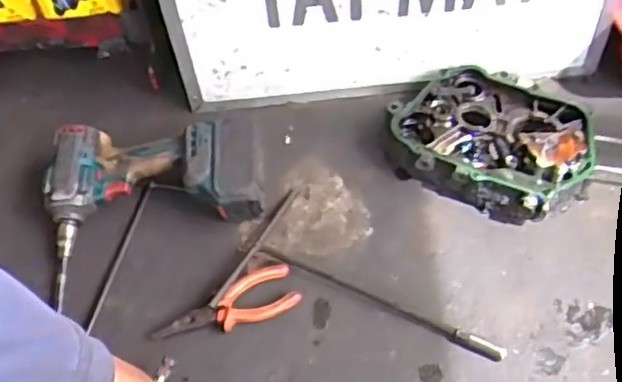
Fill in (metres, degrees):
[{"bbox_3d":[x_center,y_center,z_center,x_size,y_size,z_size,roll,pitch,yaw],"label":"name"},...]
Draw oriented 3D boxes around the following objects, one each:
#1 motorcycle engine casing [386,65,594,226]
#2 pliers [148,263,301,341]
[{"bbox_3d":[0.223,-0.068,0.804,0.241,0.068,0.185,26,60,22],"label":"motorcycle engine casing"},{"bbox_3d":[-0.091,0.131,0.705,0.155,0.023,0.050,-24,55,-12],"label":"pliers"}]

